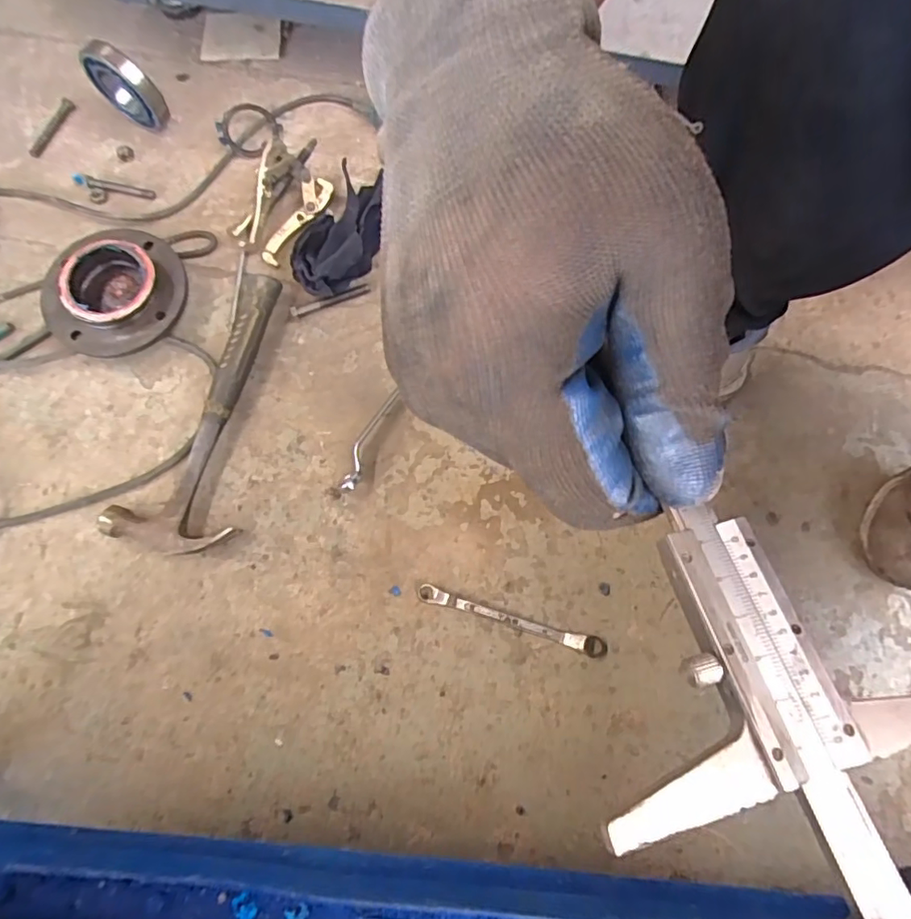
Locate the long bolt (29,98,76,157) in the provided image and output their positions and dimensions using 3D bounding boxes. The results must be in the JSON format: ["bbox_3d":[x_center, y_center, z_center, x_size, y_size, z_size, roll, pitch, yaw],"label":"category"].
[{"bbox_3d":[-0.517,-0.425,0.693,0.014,0.016,0.085,28,78,5],"label":"long bolt"}]

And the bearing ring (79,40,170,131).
[{"bbox_3d":[-0.396,-0.445,0.650,0.102,0.098,0.018,25,78,5],"label":"bearing ring"}]

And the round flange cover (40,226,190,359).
[{"bbox_3d":[-0.389,-0.191,0.615,0.155,0.055,0.153,0,77,-1],"label":"round flange cover"}]

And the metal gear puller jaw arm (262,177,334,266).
[{"bbox_3d":[-0.191,-0.288,0.654,0.034,0.024,0.121,28,78,5],"label":"metal gear puller jaw arm"}]

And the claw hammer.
[{"bbox_3d":[-0.274,-0.057,0.597,0.120,0.037,0.319,11,77,2],"label":"claw hammer"}]

